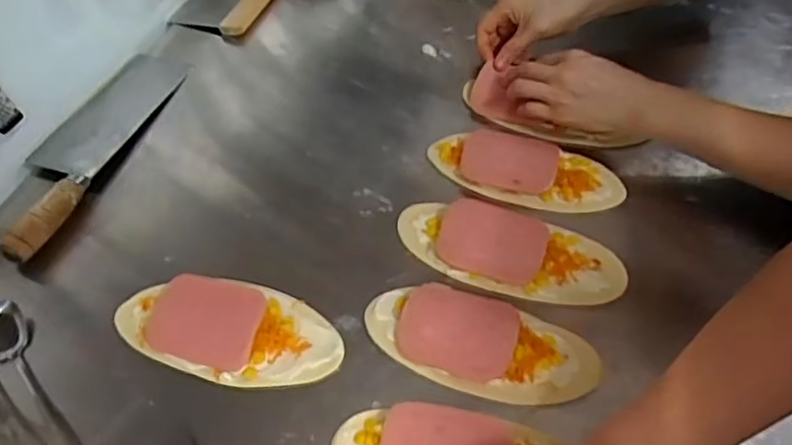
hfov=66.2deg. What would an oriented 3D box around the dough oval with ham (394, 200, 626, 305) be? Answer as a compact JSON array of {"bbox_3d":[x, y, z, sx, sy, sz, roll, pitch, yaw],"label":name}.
[{"bbox_3d":[0.102,0.023,0.557,0.203,0.019,0.081,13,56,13],"label":"dough oval with ham"}]

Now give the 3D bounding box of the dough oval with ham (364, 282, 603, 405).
[{"bbox_3d":[0.068,0.099,0.503,0.191,0.022,0.079,17,57,15],"label":"dough oval with ham"}]

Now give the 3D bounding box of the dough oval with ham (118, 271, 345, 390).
[{"bbox_3d":[-0.145,0.089,0.520,0.196,0.025,0.088,8,55,9],"label":"dough oval with ham"}]

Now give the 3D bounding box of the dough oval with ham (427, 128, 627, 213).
[{"bbox_3d":[0.131,-0.053,0.621,0.192,0.029,0.084,13,56,12],"label":"dough oval with ham"}]

